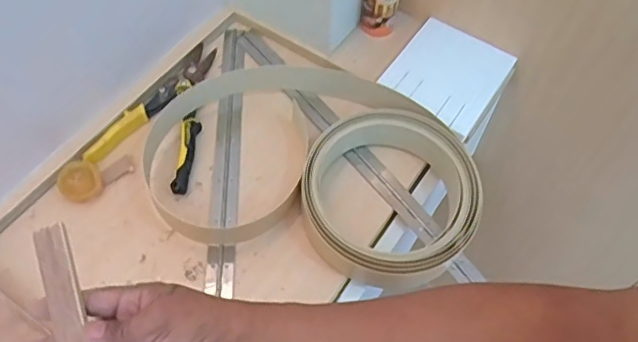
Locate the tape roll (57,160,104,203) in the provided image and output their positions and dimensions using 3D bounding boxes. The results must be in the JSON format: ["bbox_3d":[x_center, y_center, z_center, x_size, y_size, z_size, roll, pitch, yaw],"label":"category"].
[{"bbox_3d":[-0.297,0.013,0.706,0.050,0.019,0.051,1,57,-1],"label":"tape roll"}]

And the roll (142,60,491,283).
[{"bbox_3d":[-0.007,-0.020,0.715,0.423,0.056,0.278,17,58,9],"label":"roll"}]

